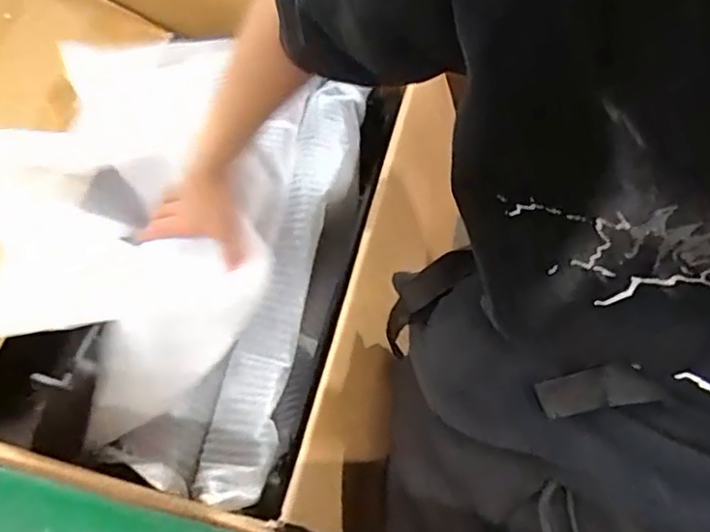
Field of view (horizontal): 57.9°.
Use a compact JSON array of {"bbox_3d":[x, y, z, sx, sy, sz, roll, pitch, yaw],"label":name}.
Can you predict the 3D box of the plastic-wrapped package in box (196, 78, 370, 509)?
[{"bbox_3d":[-0.067,-0.003,0.651,0.076,0.076,0.456,11,56,7],"label":"plastic-wrapped package in box"}]

